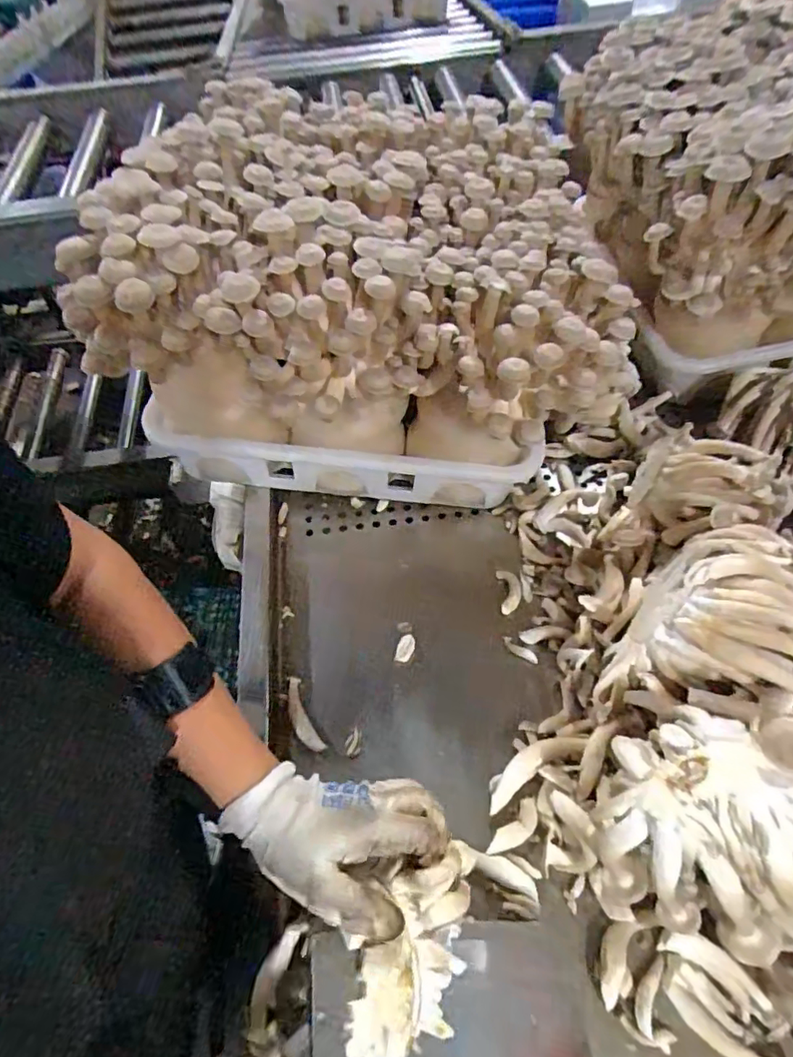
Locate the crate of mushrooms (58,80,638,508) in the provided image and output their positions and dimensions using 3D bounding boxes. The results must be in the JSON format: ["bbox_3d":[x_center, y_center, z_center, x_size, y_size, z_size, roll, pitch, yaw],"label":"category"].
[{"bbox_3d":[-0.018,-0.260,0.648,0.477,0.291,0.426,6,57,7],"label":"crate of mushrooms"}]

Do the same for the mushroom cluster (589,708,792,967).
[{"bbox_3d":[0.250,0.214,0.394,0.198,0.156,0.132,14,58,12],"label":"mushroom cluster"}]

